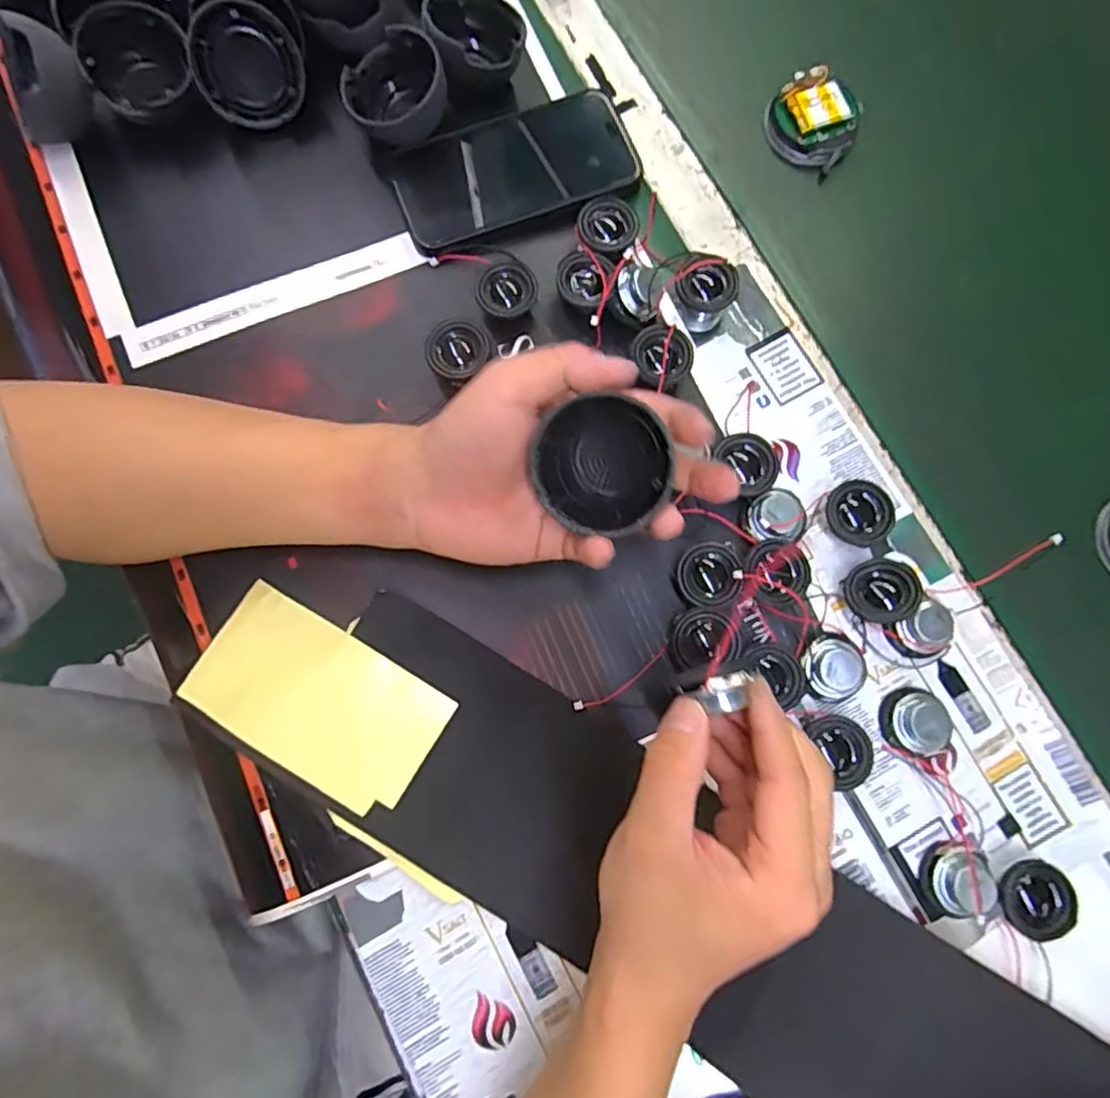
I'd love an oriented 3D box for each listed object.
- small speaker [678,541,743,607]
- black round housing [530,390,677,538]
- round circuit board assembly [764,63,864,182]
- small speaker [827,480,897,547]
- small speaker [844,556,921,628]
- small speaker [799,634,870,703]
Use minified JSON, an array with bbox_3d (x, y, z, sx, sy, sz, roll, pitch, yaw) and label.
[{"bbox_3d":[0.083,0.014,0.341,0.031,0.011,0.032,0,79,-1],"label":"small speaker"},{"bbox_3d":[0.022,-0.036,0.280,0.057,0.025,0.058,-16,80,-4],"label":"black round housing"},{"bbox_3d":[0.171,-0.281,0.415,0.057,0.024,0.050,39,81,6],"label":"round circuit board assembly"},{"bbox_3d":[0.169,-0.020,0.349,0.031,0.013,0.035,-37,77,25],"label":"small speaker"},{"bbox_3d":[0.175,0.023,0.338,0.034,0.012,0.034,-10,70,29],"label":"small speaker"},{"bbox_3d":[0.149,0.063,0.335,0.034,0.017,0.035,0,79,-1],"label":"small speaker"}]

